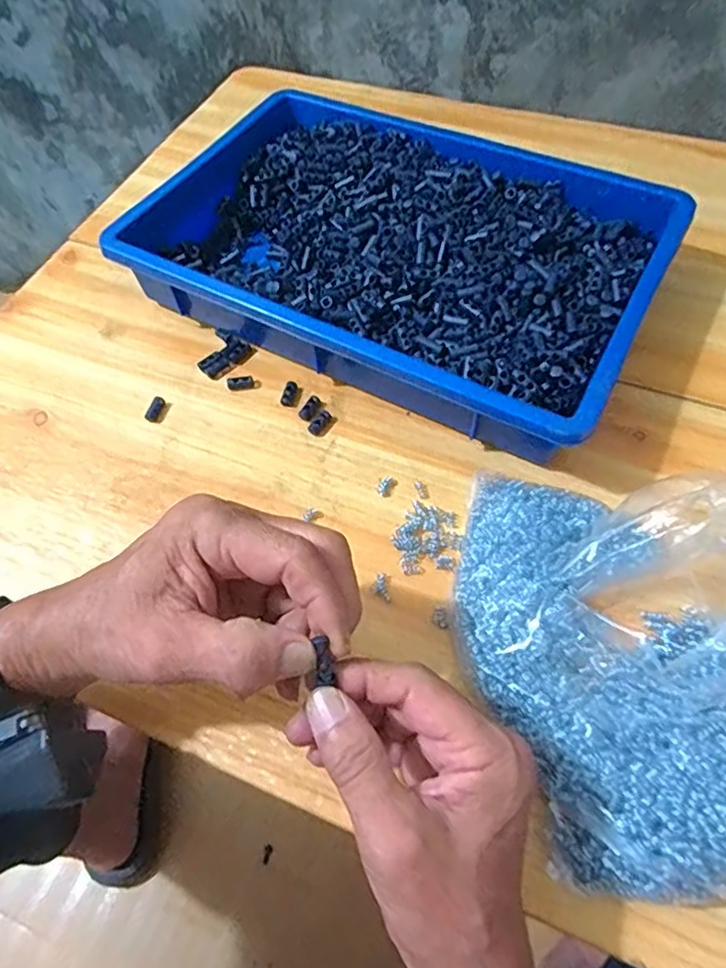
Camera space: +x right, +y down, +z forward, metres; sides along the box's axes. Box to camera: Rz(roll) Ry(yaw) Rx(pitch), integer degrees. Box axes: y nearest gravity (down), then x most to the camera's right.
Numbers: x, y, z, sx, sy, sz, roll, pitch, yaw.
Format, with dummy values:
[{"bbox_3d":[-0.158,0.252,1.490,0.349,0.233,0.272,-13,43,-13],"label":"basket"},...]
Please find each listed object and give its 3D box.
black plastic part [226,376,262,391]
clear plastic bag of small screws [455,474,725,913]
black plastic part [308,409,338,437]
[{"bbox_3d":[-0.086,-0.074,0.433,0.023,0.004,0.012,-8,60,-2],"label":"black plastic part"},{"bbox_3d":[0.156,0.068,0.297,0.206,0.076,0.221,-14,60,-5],"label":"clear plastic bag of small screws"},{"bbox_3d":[-0.028,-0.042,0.414,0.013,0.004,0.019,34,67,20],"label":"black plastic part"}]

